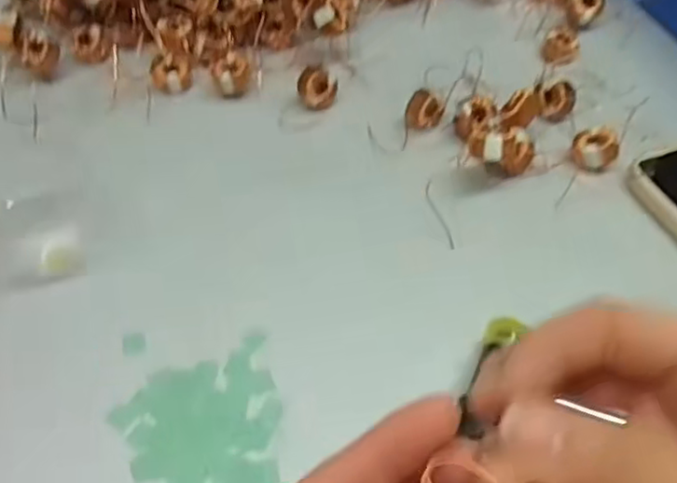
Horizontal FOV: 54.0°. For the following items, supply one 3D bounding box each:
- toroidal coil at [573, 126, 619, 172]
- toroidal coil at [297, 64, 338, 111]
[{"bbox_3d":[0.145,-0.053,0.374,0.023,0.016,0.023,0,50,0],"label":"toroidal coil"},{"bbox_3d":[-0.013,-0.096,0.411,0.024,0.020,0.016,-2,50,-2],"label":"toroidal coil"}]

